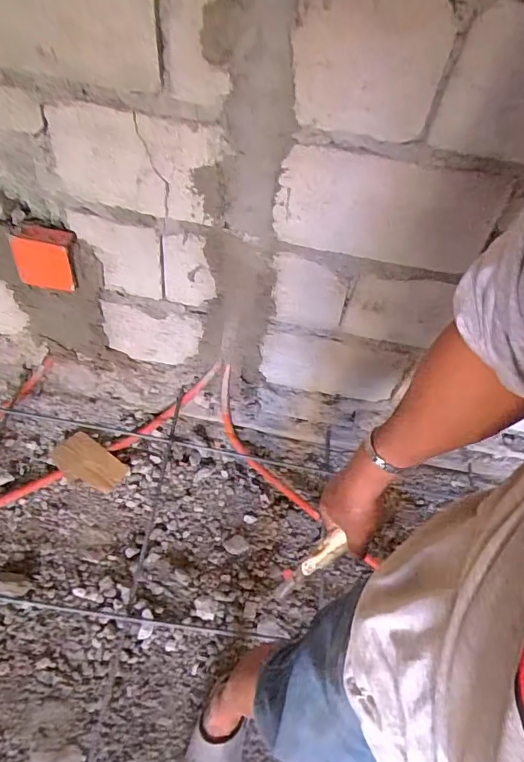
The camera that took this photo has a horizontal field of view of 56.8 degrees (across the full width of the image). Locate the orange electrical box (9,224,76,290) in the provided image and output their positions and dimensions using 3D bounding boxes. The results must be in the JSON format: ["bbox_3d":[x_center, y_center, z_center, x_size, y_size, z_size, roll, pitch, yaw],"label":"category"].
[{"bbox_3d":[-0.485,-0.278,1.096,0.143,0.142,0.052,13,52,2],"label":"orange electrical box"}]

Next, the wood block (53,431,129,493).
[{"bbox_3d":[-0.432,0.206,1.211,0.172,0.017,0.106,36,53,6],"label":"wood block"}]

